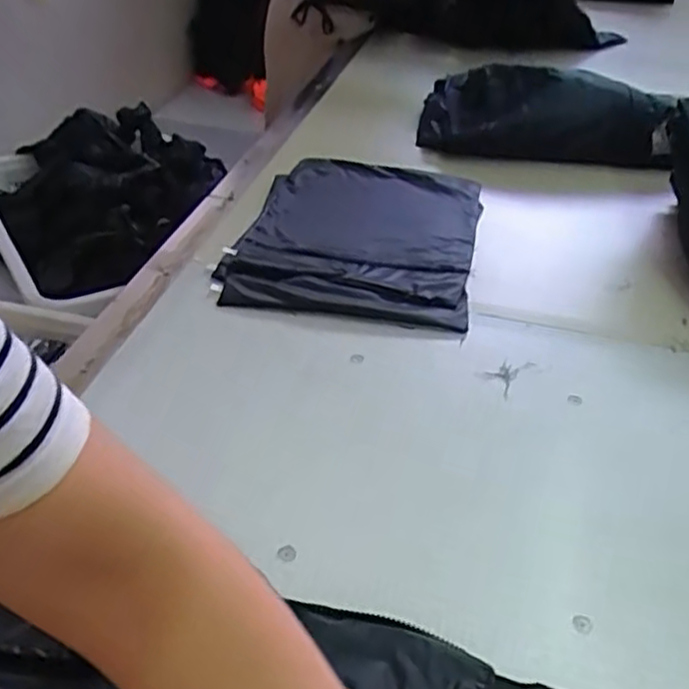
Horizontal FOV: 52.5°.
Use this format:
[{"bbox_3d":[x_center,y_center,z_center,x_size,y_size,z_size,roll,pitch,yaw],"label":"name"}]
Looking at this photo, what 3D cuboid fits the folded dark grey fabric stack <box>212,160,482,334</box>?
[{"bbox_3d":[0.022,-0.140,0.876,0.279,0.022,0.345,10,38,8],"label":"folded dark grey fabric stack"}]

